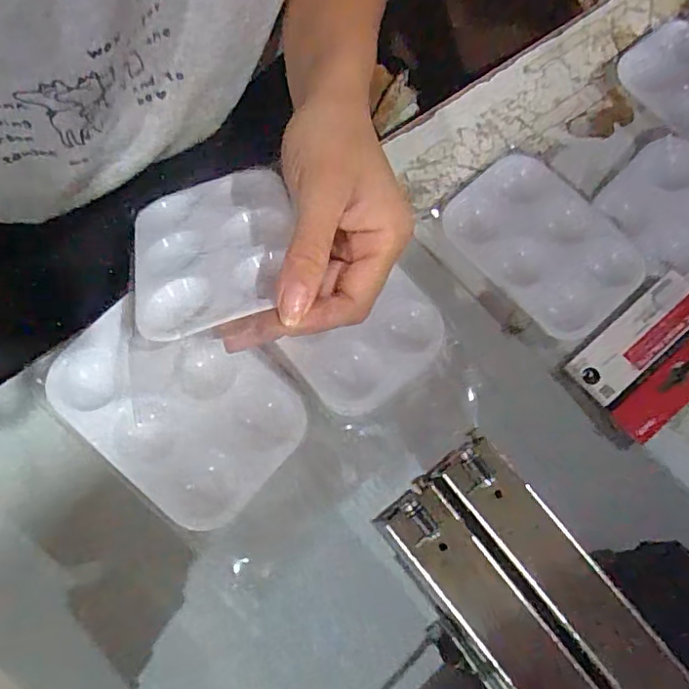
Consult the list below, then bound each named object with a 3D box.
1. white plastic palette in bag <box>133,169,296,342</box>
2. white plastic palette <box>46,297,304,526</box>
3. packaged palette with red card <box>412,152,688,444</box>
[{"bbox_3d":[-0.068,-0.051,0.288,0.083,0.007,0.120,-18,48,-1],"label":"white plastic palette in bag"},{"bbox_3d":[-0.087,0.029,0.293,0.120,0.012,0.085,38,76,10],"label":"white plastic palette"},{"bbox_3d":[0.150,-0.041,0.365,0.102,0.018,0.195,-41,78,-13],"label":"packaged palette with red card"}]

